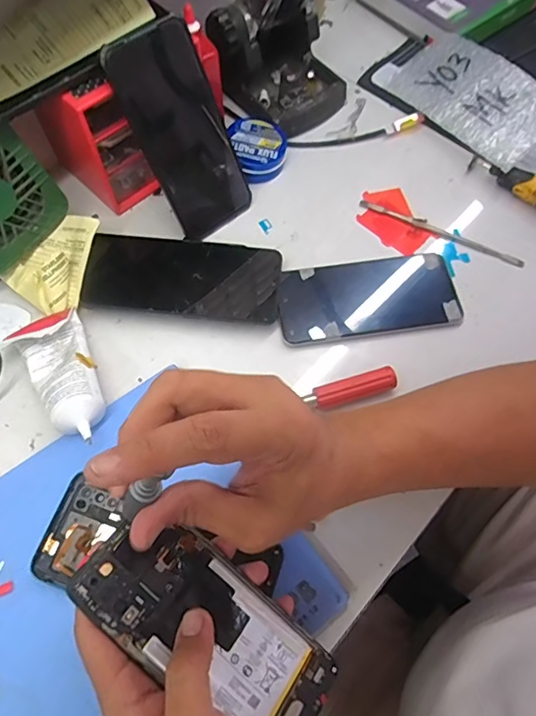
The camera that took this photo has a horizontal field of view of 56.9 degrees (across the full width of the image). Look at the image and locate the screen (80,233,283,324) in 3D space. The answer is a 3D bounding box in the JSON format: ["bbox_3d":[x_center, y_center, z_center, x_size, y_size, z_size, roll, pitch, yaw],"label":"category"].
[{"bbox_3d":[-0.077,-0.074,0.437,0.170,0.011,0.085,5,60,4],"label":"screen"}]

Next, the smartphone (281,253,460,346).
[{"bbox_3d":[0.088,-0.053,0.440,0.158,0.012,0.076,-9,67,-5],"label":"smartphone"}]

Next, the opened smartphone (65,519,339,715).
[{"bbox_3d":[-0.033,0.157,0.287,0.155,0.005,0.070,41,56,4],"label":"opened smartphone"}]

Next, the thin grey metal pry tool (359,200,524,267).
[{"bbox_3d":[0.165,-0.122,0.474,0.162,0.009,0.011,26,68,10],"label":"thin grey metal pry tool"}]

